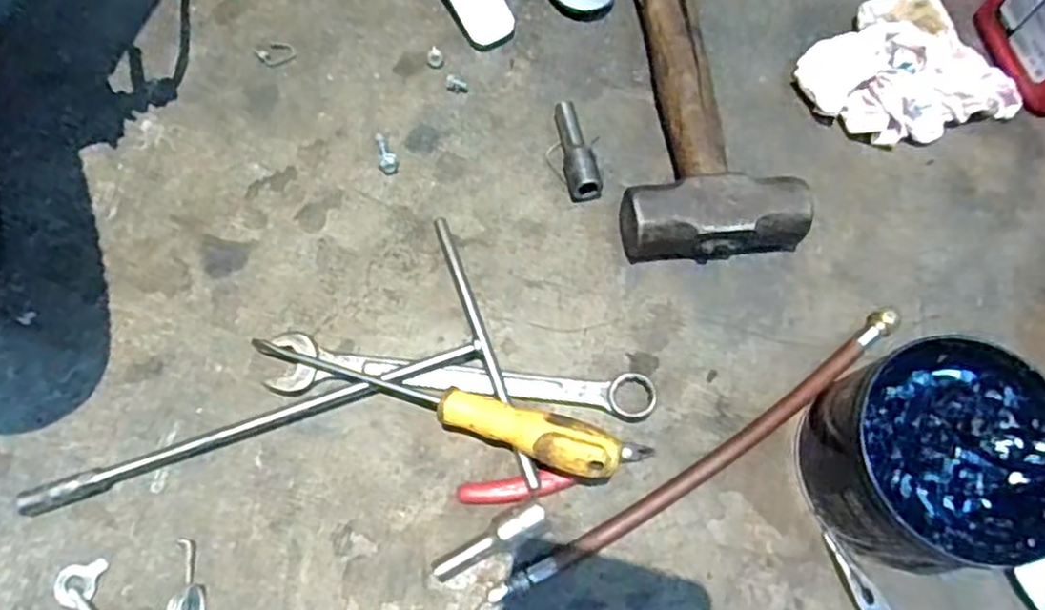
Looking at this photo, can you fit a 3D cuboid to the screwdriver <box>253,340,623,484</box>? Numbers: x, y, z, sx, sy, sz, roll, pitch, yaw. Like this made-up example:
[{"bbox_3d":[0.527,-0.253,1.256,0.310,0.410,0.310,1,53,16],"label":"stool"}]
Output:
[{"bbox_3d":[-0.060,0.060,0.451,0.248,0.025,0.030,15,69,18],"label":"screwdriver"}]

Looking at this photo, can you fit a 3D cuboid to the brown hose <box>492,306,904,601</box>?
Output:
[{"bbox_3d":[0.124,0.099,0.462,0.321,0.017,0.026,-32,74,-13],"label":"brown hose"}]

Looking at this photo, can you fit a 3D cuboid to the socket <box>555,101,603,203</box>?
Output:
[{"bbox_3d":[0.039,-0.116,0.528,0.023,0.023,0.080,-11,71,-6],"label":"socket"}]

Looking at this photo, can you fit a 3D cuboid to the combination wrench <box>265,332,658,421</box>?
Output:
[{"bbox_3d":[-0.041,0.052,0.472,0.254,0.014,0.040,8,70,1],"label":"combination wrench"}]

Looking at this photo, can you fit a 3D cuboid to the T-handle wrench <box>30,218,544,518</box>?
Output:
[{"bbox_3d":[-0.164,0.072,0.459,0.302,0.020,0.194,-18,71,-8],"label":"T-handle wrench"}]

